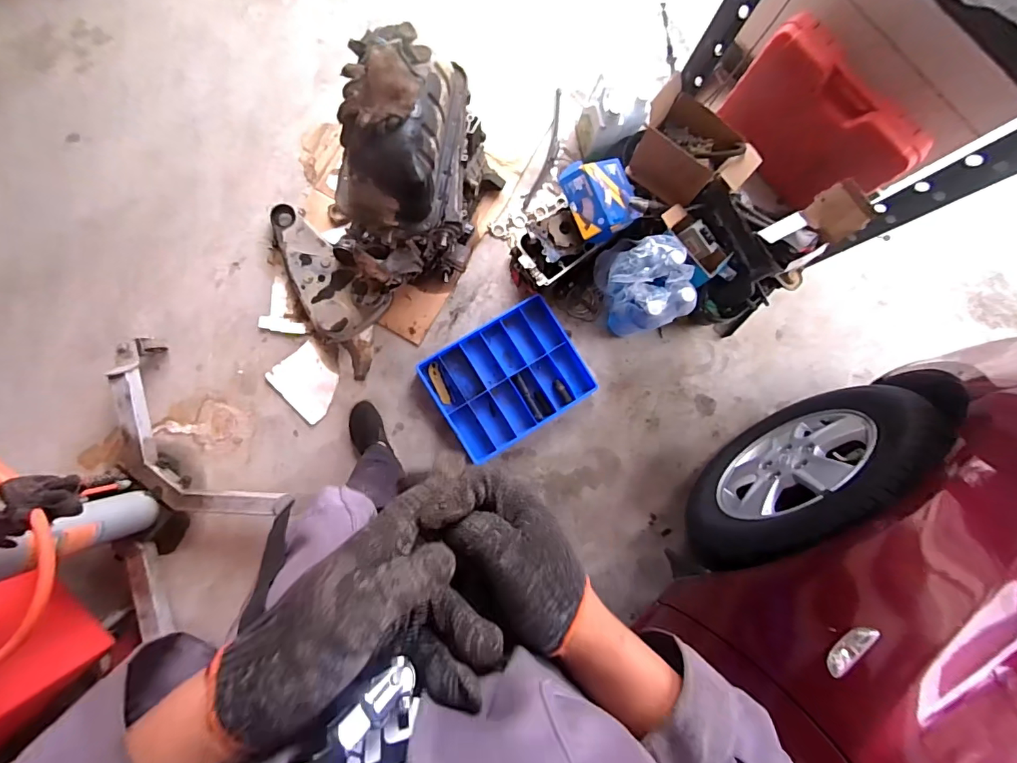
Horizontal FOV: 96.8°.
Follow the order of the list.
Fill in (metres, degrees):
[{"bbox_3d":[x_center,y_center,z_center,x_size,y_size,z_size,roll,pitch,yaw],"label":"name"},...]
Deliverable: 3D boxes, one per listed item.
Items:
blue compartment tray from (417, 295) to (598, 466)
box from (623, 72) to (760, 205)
[{"bbox_3d":[-0.001,-0.009,1.408,0.457,0.045,0.363,-31,89,-6],"label":"blue compartment tray"},{"bbox_3d":[0.508,-0.642,1.252,0.321,0.179,0.229,44,84,-1],"label":"box"}]

